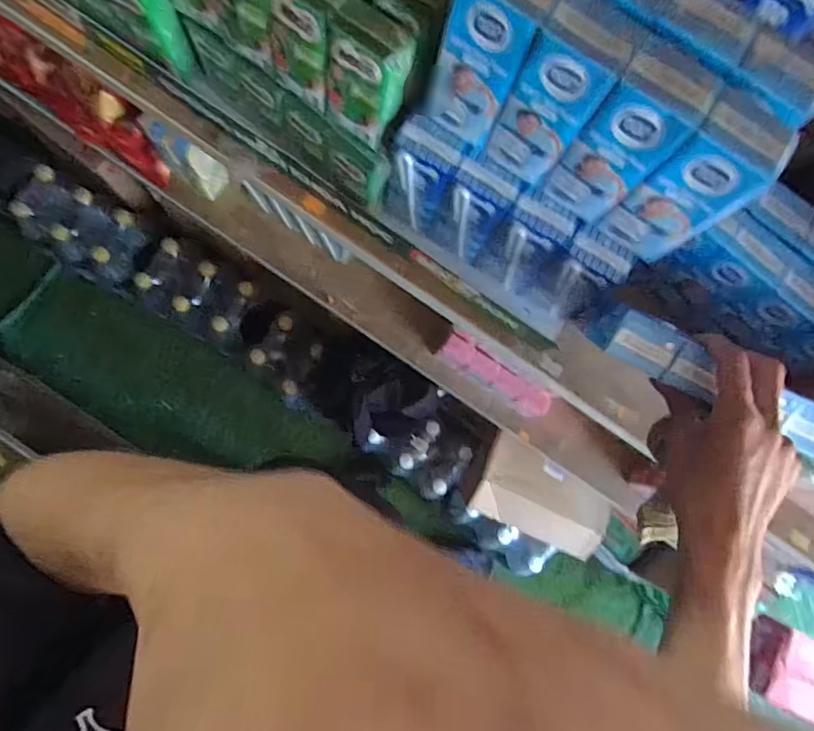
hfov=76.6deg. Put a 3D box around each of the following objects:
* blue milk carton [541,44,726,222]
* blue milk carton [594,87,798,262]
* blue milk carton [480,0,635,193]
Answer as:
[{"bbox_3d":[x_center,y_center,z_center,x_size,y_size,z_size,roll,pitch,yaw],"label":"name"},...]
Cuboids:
[{"bbox_3d":[0.135,-0.143,0.332,0.050,0.113,0.043,29,82,-3],"label":"blue milk carton"},{"bbox_3d":[0.179,-0.115,0.331,0.053,0.114,0.042,35,81,-2],"label":"blue milk carton"},{"bbox_3d":[0.089,-0.165,0.335,0.051,0.118,0.032,33,81,-2],"label":"blue milk carton"}]

